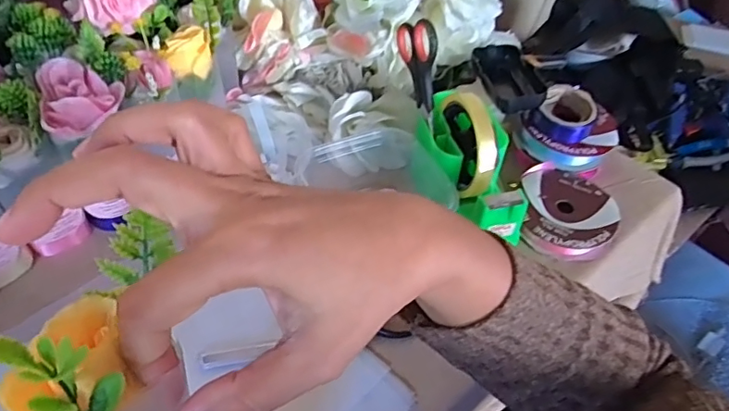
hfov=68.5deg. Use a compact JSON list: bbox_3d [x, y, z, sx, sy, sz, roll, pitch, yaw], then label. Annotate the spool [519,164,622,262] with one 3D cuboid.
[{"bbox_3d":[0.191,0.007,0.499,0.083,0.026,0.096,7,48,1],"label":"spool"}]

